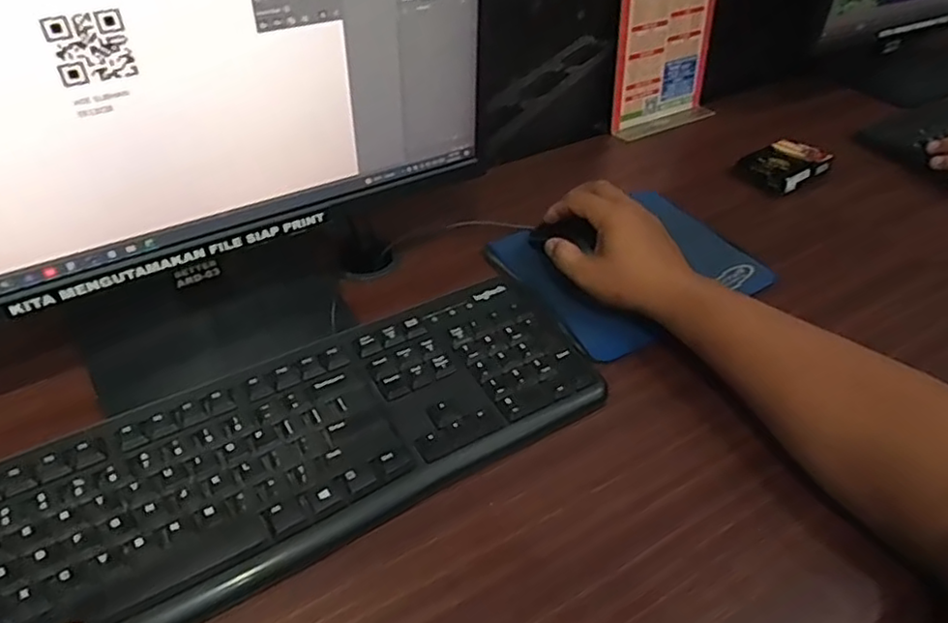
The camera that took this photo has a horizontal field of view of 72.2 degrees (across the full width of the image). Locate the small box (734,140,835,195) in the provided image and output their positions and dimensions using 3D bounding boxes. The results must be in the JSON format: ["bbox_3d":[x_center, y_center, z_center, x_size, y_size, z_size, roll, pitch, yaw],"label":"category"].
[{"bbox_3d":[0.344,-0.167,0.720,0.097,0.017,0.063,-28,51,-29],"label":"small box"}]

